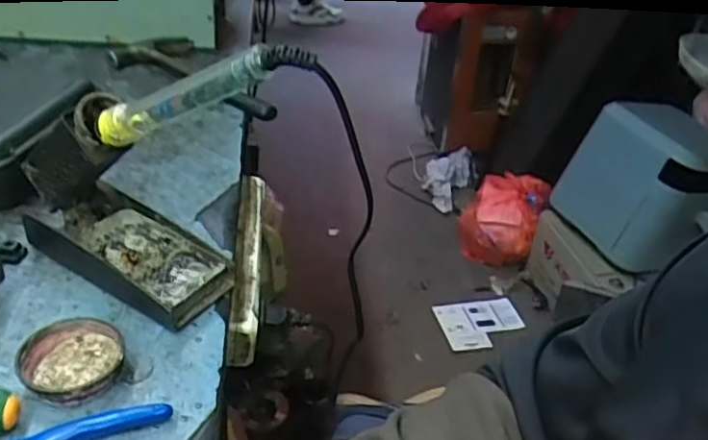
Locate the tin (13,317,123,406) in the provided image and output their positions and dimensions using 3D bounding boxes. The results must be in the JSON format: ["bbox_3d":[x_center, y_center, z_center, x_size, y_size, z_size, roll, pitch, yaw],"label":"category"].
[{"bbox_3d":[-0.183,0.092,0.418,0.060,0.018,0.057,5,36,-3],"label":"tin"}]

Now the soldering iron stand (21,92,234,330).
[{"bbox_3d":[-0.169,-0.017,0.466,0.156,0.135,0.068,23,39,21],"label":"soldering iron stand"}]

